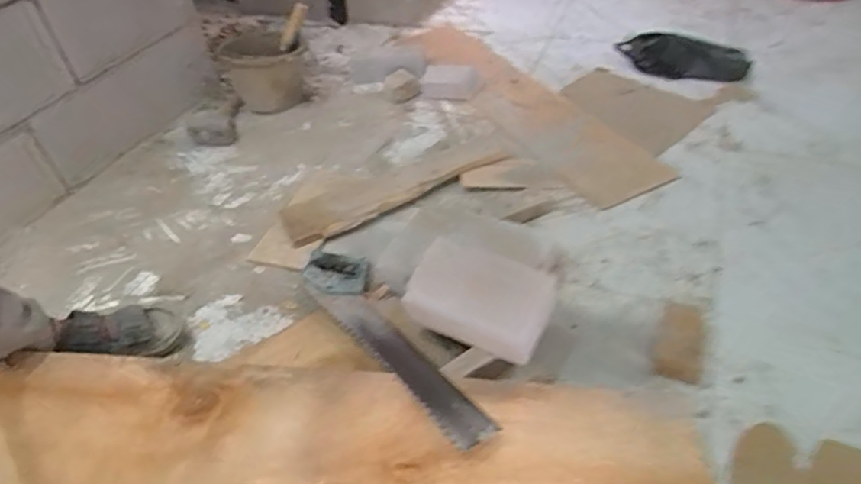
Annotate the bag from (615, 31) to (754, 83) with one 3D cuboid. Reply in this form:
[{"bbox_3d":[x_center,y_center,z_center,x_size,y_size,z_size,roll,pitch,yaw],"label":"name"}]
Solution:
[{"bbox_3d":[0.688,-0.505,1.567,0.332,0.099,0.076,18,47,23],"label":"bag"}]

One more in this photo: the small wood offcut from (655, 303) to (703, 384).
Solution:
[{"bbox_3d":[0.388,0.153,0.890,0.061,0.013,0.141,11,45,17],"label":"small wood offcut"}]

